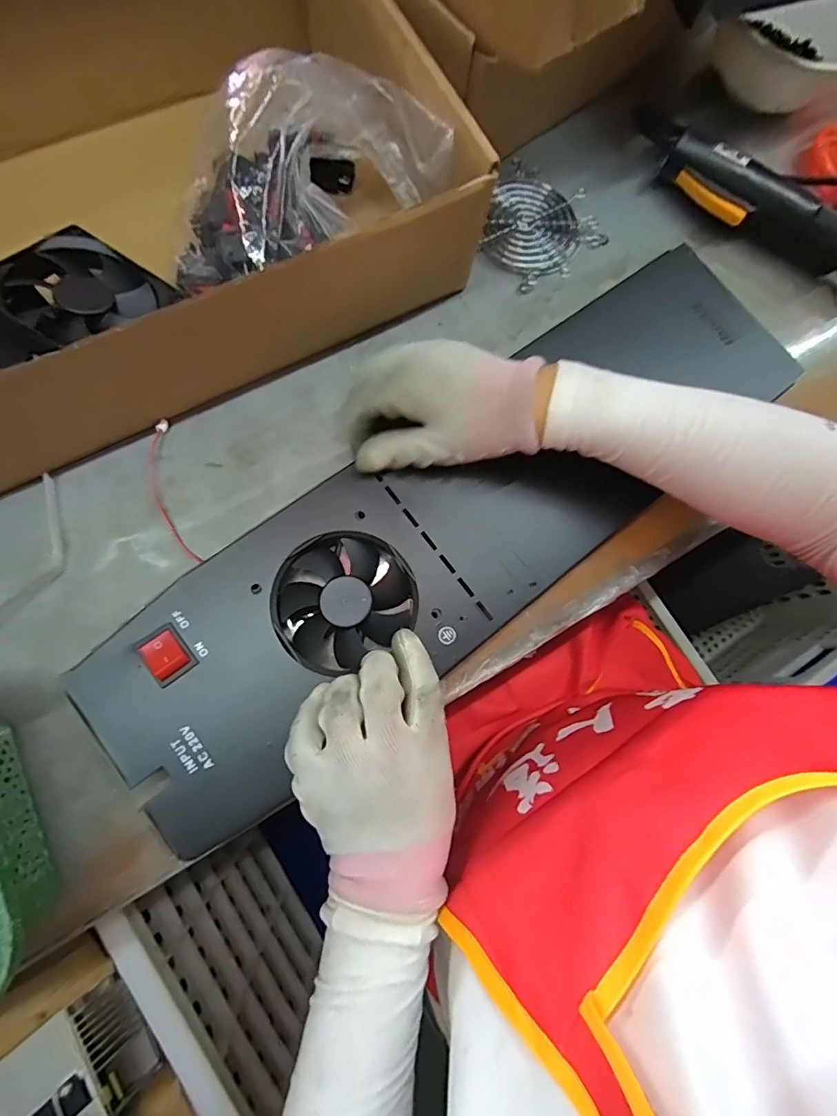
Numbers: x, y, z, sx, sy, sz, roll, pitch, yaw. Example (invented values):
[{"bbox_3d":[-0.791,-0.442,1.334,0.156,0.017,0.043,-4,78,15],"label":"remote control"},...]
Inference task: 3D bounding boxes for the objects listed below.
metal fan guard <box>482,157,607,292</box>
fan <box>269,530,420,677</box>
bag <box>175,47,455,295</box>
[{"bbox_3d":[0.097,-0.279,0.410,0.096,0.012,0.089,45,84,-2],"label":"metal fan guard"},{"bbox_3d":[-0.051,0.027,0.325,0.090,0.031,0.080,-34,76,-12],"label":"fan"},{"bbox_3d":[-0.085,-0.258,0.337,0.195,0.089,0.101,-31,83,-11],"label":"bag"}]

